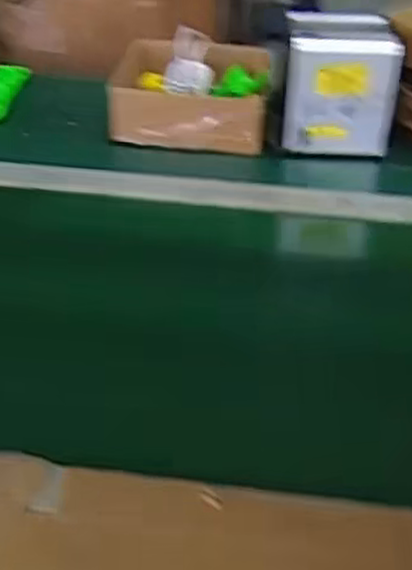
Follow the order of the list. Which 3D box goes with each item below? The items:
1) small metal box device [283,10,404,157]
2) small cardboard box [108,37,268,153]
[{"bbox_3d":[0.163,-0.251,0.944,0.129,0.133,0.112,2,37,2],"label":"small metal box device"},{"bbox_3d":[-0.023,-0.258,1.010,0.207,0.066,0.204,3,37,2],"label":"small cardboard box"}]

